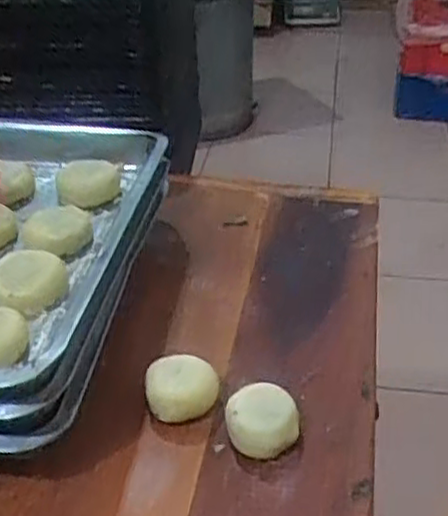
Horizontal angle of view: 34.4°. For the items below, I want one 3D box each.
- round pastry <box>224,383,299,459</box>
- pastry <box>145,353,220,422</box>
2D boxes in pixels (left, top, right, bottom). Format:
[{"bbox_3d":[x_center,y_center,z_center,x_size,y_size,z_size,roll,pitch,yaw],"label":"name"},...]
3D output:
[{"bbox_3d":[0.028,0.119,0.526,0.047,0.037,0.047,0,33,0],"label":"round pastry"},{"bbox_3d":[-0.032,0.098,0.551,0.052,0.022,0.048,0,33,0],"label":"pastry"}]

